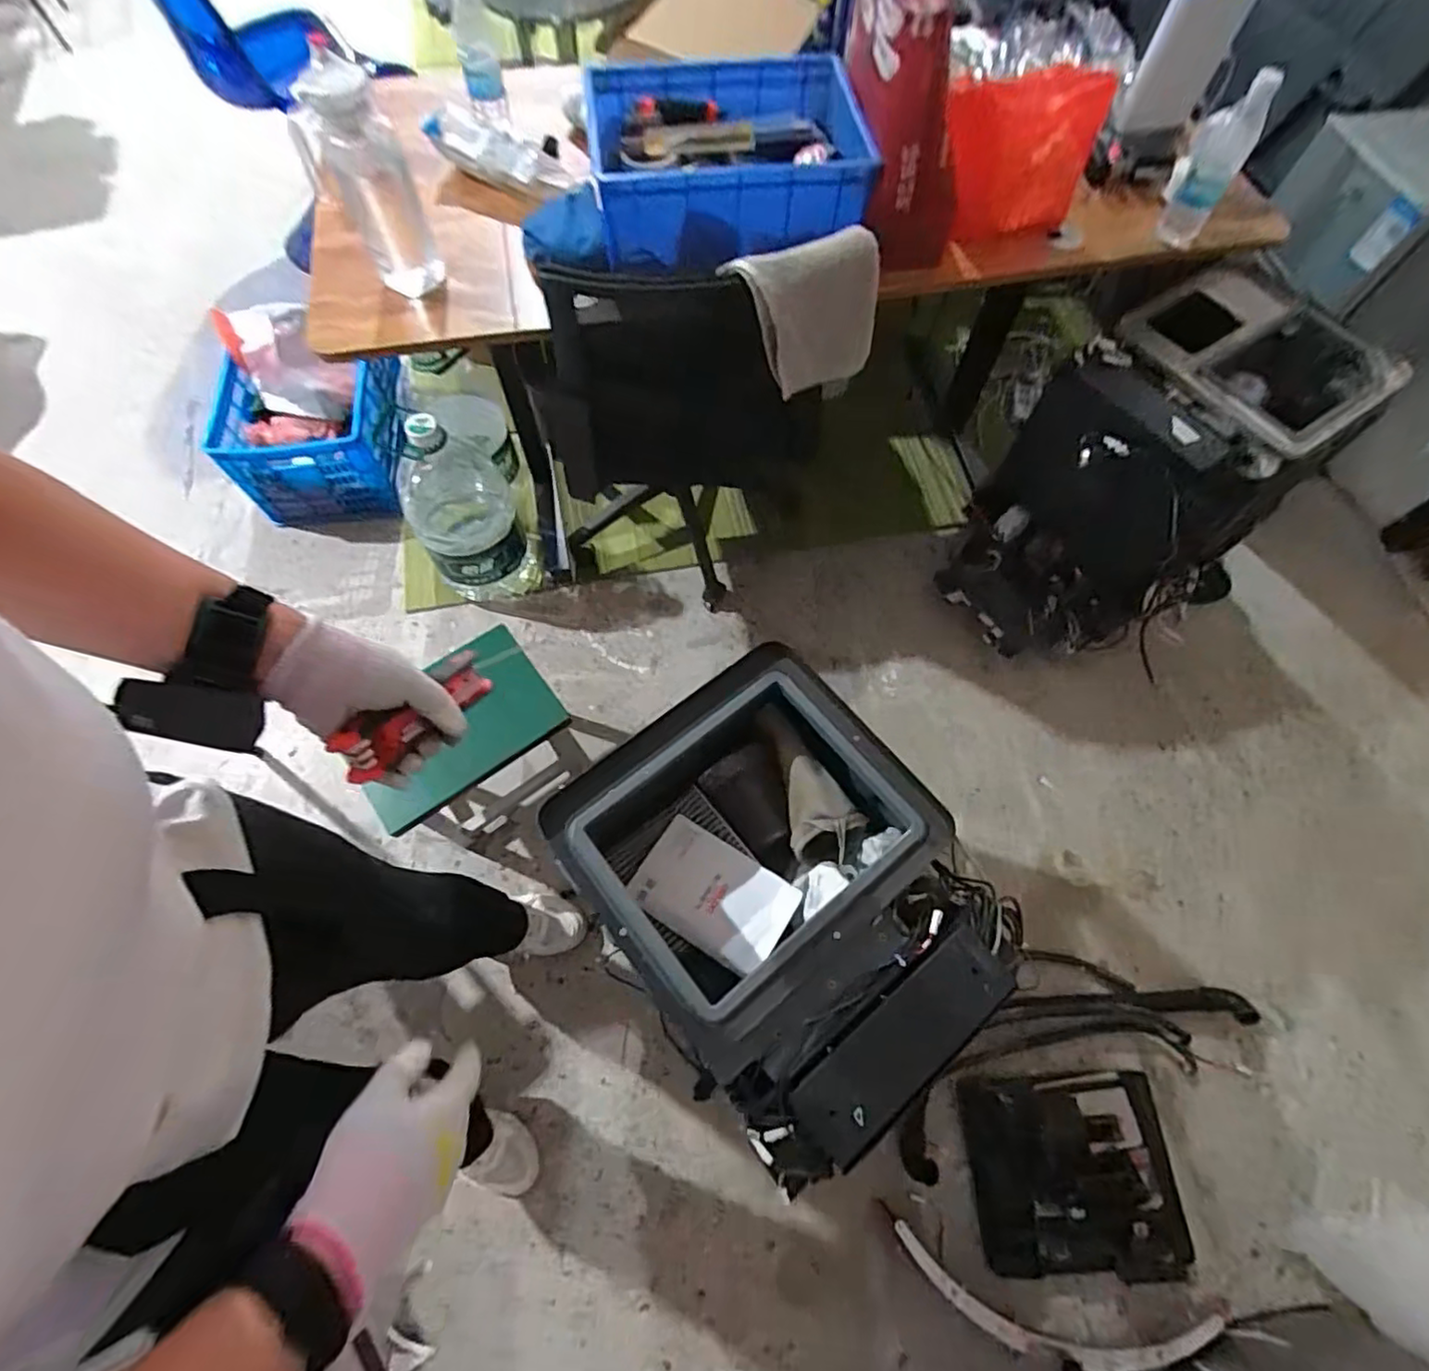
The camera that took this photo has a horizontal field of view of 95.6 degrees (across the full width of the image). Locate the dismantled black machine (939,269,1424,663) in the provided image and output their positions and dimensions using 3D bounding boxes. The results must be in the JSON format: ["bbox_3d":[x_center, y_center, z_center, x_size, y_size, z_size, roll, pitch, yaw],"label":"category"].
[{"bbox_3d":[0.840,-0.395,1.326,0.470,0.574,0.501,39,70,15],"label":"dismantled black machine"}]

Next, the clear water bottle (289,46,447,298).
[{"bbox_3d":[-0.471,-0.675,0.877,0.123,0.239,0.107,-21,67,-11],"label":"clear water bottle"}]

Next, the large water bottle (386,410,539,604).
[{"bbox_3d":[-0.546,-0.389,1.418,0.235,0.476,0.201,-27,69,-12],"label":"large water bottle"}]

